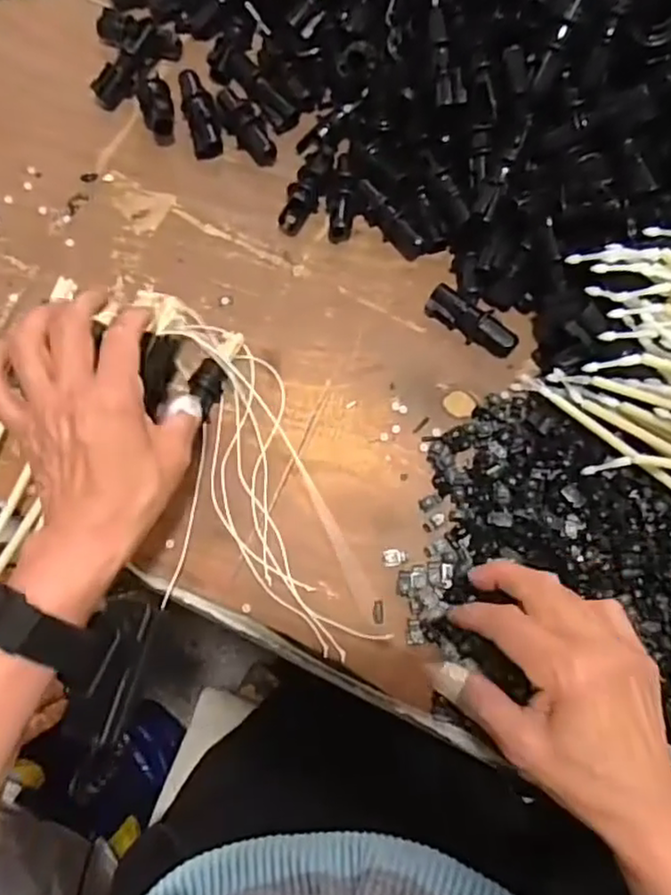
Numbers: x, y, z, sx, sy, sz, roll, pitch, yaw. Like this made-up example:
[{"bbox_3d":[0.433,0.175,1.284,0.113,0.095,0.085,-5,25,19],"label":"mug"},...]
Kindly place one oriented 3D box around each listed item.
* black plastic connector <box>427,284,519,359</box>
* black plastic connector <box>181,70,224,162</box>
[{"bbox_3d":[0.094,-0.086,0.460,0.066,0.022,0.019,37,78,10],"label":"black plastic connector"},{"bbox_3d":[-0.103,-0.253,0.508,0.024,0.026,0.068,-18,75,-4],"label":"black plastic connector"}]

